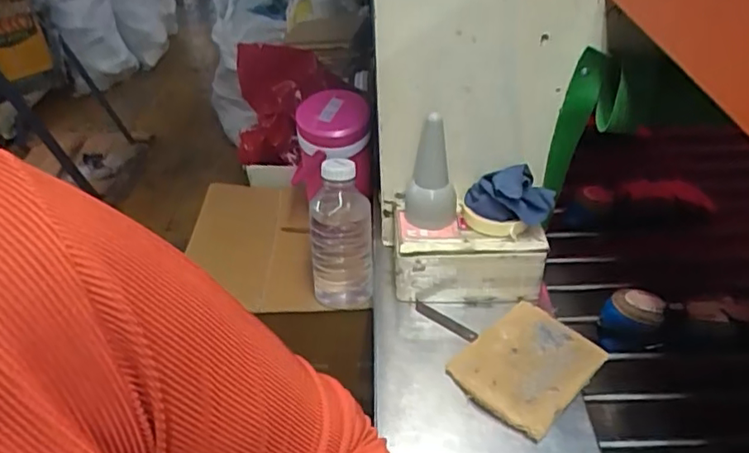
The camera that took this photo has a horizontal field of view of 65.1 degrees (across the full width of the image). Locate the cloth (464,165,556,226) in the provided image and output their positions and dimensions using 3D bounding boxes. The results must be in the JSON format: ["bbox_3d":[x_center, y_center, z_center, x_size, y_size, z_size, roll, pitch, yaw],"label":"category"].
[{"bbox_3d":[0.172,-0.044,0.747,0.107,0.056,0.066,3,39,7],"label":"cloth"}]

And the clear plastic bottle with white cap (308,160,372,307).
[{"bbox_3d":[-0.050,0.017,0.873,0.092,0.219,0.086,-4,39,-2],"label":"clear plastic bottle with white cap"}]

